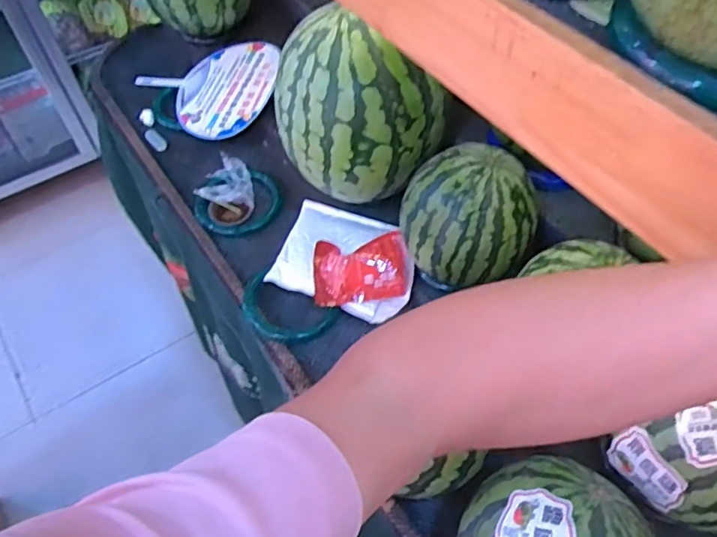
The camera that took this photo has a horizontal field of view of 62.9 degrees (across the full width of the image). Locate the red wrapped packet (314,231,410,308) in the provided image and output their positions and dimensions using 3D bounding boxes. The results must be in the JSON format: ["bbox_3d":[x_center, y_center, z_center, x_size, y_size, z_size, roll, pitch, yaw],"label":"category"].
[{"bbox_3d":[0.002,0.001,0.819,0.125,0.017,0.088,-4,89,-6],"label":"red wrapped packet"}]

